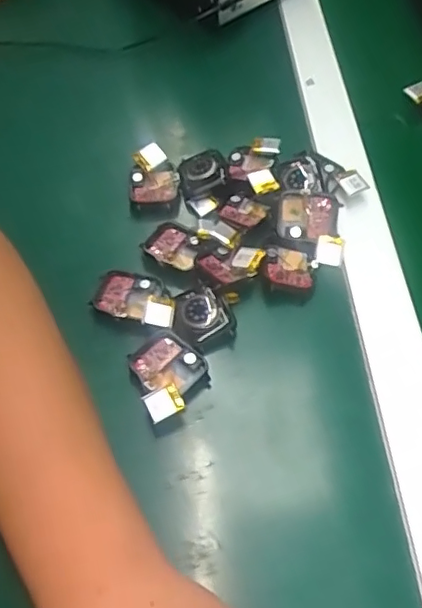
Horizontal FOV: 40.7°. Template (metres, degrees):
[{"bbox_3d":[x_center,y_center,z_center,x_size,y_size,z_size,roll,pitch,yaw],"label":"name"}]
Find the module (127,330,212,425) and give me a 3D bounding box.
[{"bbox_3d":[-0.024,0.043,0.348,0.043,0.017,0.055,-20,59,-11],"label":"module"}]

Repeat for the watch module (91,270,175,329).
[{"bbox_3d":[-0.049,-0.004,0.379,0.057,0.013,0.034,17,60,12],"label":"watch module"}]

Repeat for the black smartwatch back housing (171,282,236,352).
[{"bbox_3d":[-0.007,0.008,0.368,0.037,0.011,0.040,-29,61,-16],"label":"black smartwatch back housing"}]

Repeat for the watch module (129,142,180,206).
[{"bbox_3d":[-0.043,-0.099,0.435,0.036,0.023,0.052,-3,56,-1],"label":"watch module"}]

